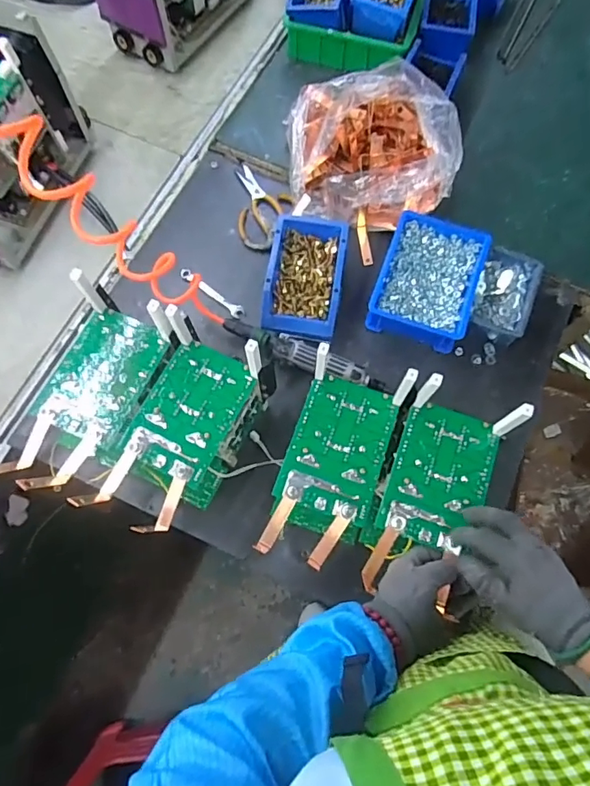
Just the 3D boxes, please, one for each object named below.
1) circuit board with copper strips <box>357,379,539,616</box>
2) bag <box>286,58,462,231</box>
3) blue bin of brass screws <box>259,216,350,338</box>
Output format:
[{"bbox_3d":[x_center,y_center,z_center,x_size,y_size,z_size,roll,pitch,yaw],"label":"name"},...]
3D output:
[{"bbox_3d":[0.159,0.106,0.538,0.115,0.092,0.240,25,72,8],"label":"circuit board with copper strips"},{"bbox_3d":[0.127,-0.401,0.790,0.259,0.173,0.202,-3,71,-2],"label":"bag"},{"bbox_3d":[0.016,-0.181,0.770,0.115,0.065,0.188,8,71,2],"label":"blue bin of brass screws"}]

